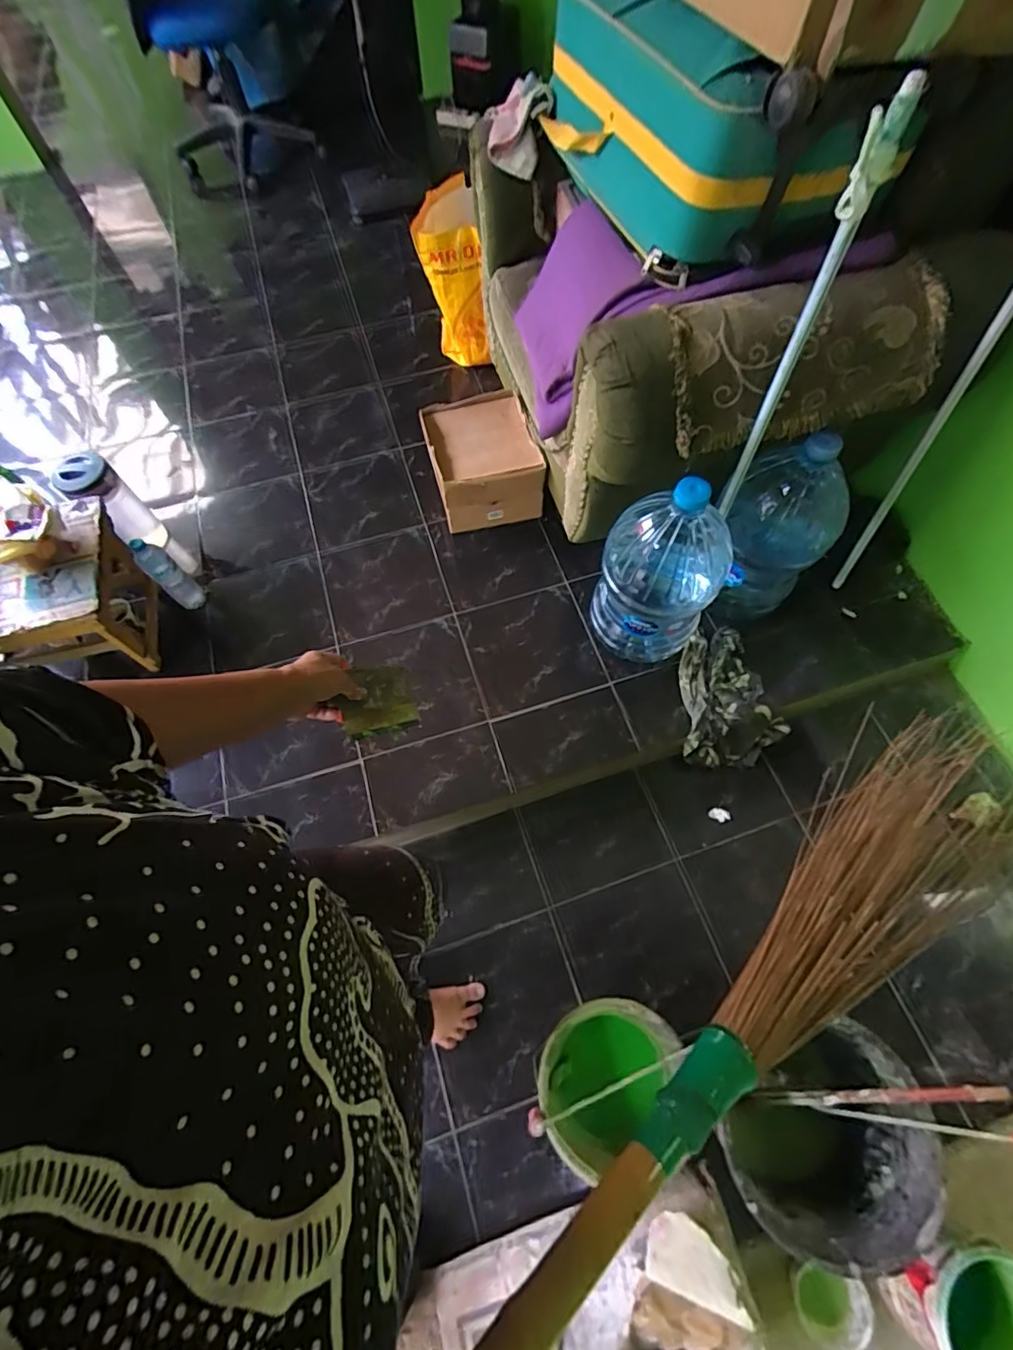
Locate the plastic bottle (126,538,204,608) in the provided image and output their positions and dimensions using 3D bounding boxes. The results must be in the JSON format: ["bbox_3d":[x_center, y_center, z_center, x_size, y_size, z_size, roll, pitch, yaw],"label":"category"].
[{"bbox_3d":[-0.819,-0.238,1.293,0.063,0.193,0.069,35,71,16],"label":"plastic bottle"}]

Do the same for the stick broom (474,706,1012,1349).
[{"bbox_3d":[0.324,0.297,0.569,0.859,0.101,0.166,-27,68,-30],"label":"stick broom"}]

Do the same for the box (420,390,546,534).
[{"bbox_3d":[-0.065,-0.574,1.413,0.266,0.166,0.325,-11,65,-3],"label":"box"}]

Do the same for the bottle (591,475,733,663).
[{"bbox_3d":[0.323,-0.217,1.114,0.231,0.437,0.221,-1,65,2],"label":"bottle"}]

